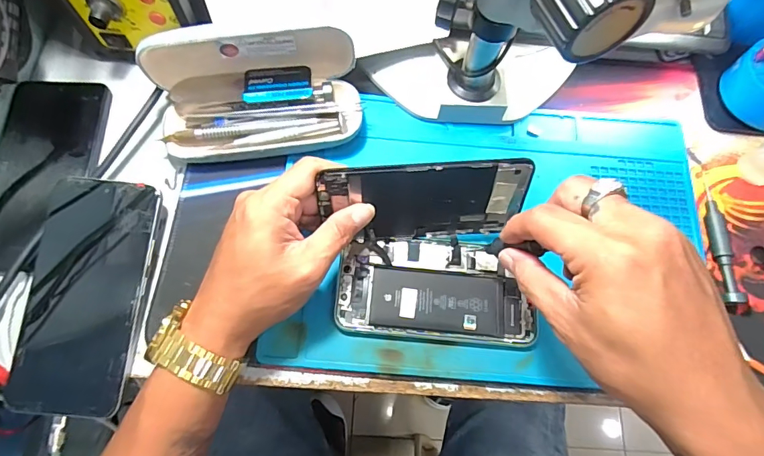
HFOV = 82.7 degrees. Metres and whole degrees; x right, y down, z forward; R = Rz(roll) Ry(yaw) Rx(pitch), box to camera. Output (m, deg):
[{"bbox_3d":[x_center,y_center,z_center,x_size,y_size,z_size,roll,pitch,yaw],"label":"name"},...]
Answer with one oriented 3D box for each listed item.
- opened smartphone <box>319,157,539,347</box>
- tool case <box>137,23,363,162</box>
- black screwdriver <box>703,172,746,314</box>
[{"bbox_3d":[0.041,0.017,0.302,0.151,0.071,0.113,6,72,1],"label":"opened smartphone"},{"bbox_3d":[-0.099,-0.106,0.344,0.156,0.066,0.083,-9,72,-5],"label":"tool case"},{"bbox_3d":[0.269,0.008,0.345,0.019,0.014,0.113,2,72,-1],"label":"black screwdriver"}]

